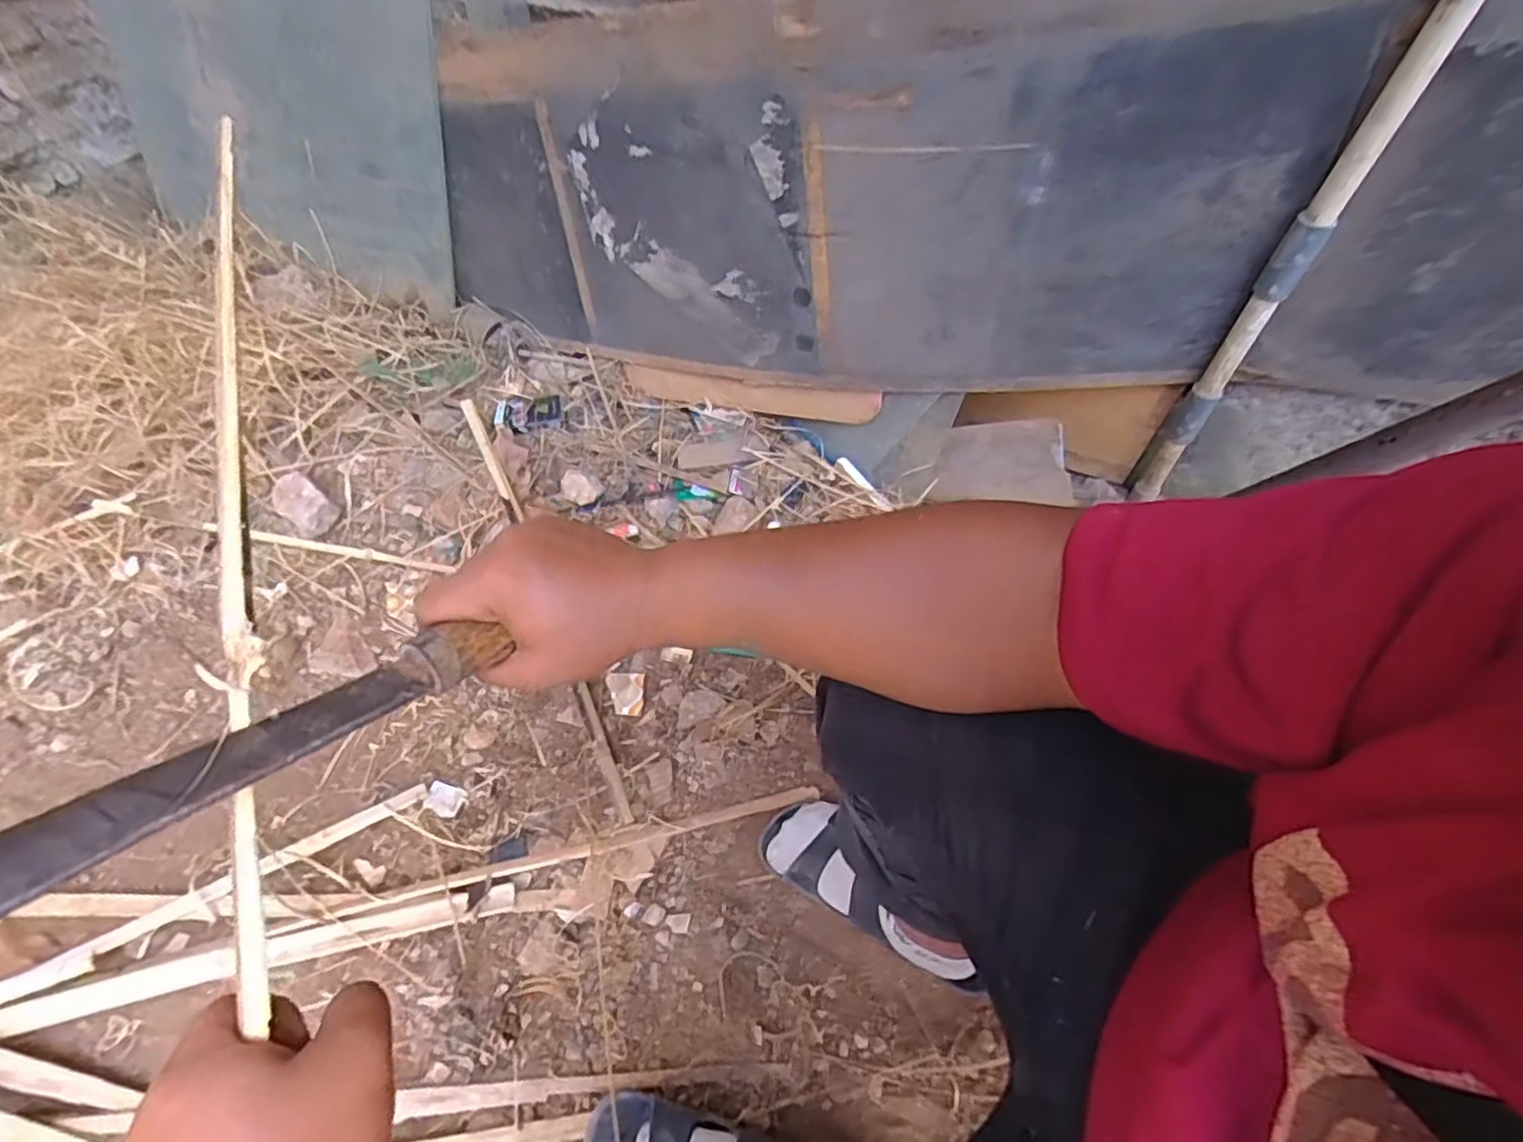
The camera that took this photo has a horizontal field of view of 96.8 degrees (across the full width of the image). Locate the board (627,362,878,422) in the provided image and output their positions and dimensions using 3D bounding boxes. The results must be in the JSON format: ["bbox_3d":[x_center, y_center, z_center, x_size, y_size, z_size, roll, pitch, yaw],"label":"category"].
[{"bbox_3d":[-0.027,-0.272,1.030,0.420,0.060,0.026,14,58,22],"label":"board"}]

